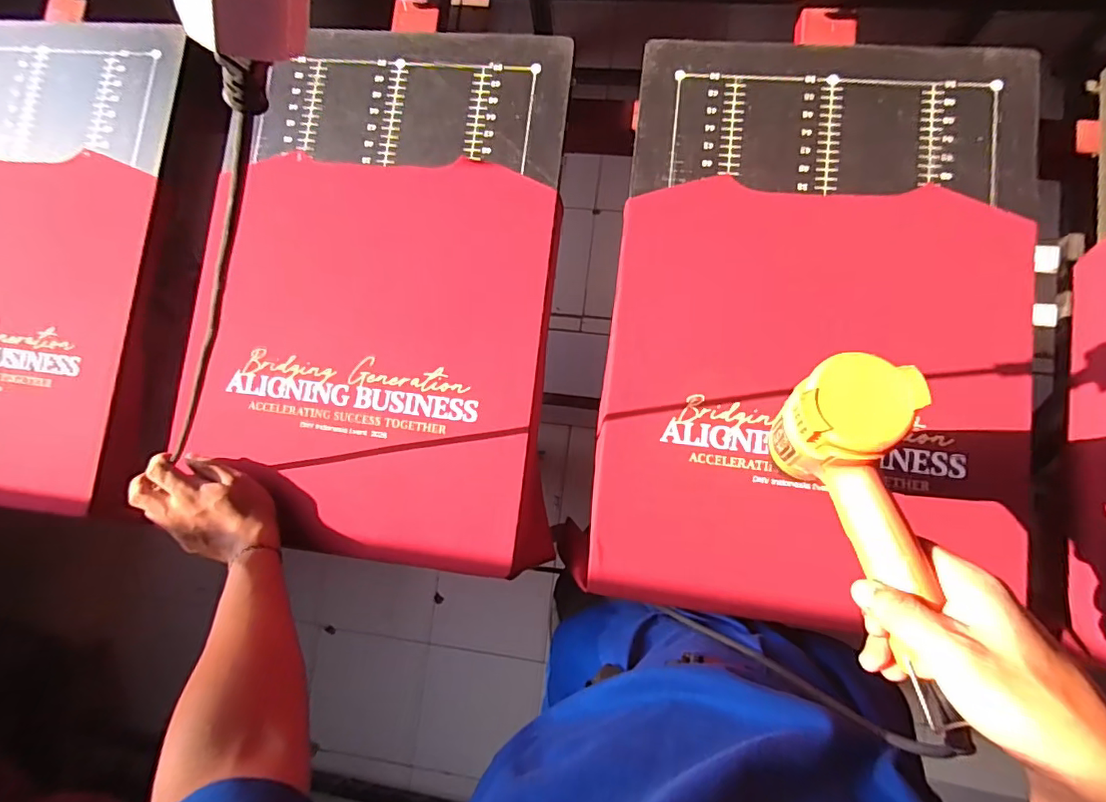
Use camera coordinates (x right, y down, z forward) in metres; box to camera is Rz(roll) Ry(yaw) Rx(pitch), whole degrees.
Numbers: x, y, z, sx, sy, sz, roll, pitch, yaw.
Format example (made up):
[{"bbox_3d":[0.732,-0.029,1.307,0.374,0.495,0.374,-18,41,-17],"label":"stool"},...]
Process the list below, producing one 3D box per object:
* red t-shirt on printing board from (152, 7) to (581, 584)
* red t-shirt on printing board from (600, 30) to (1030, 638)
[{"bbox_3d":[-0.211,-0.127,0.595,0.426,0.057,0.584,2,83,6],"label":"red t-shirt on printing board"},{"bbox_3d":[0.263,-0.085,0.520,0.396,0.020,0.586,6,83,6],"label":"red t-shirt on printing board"}]

